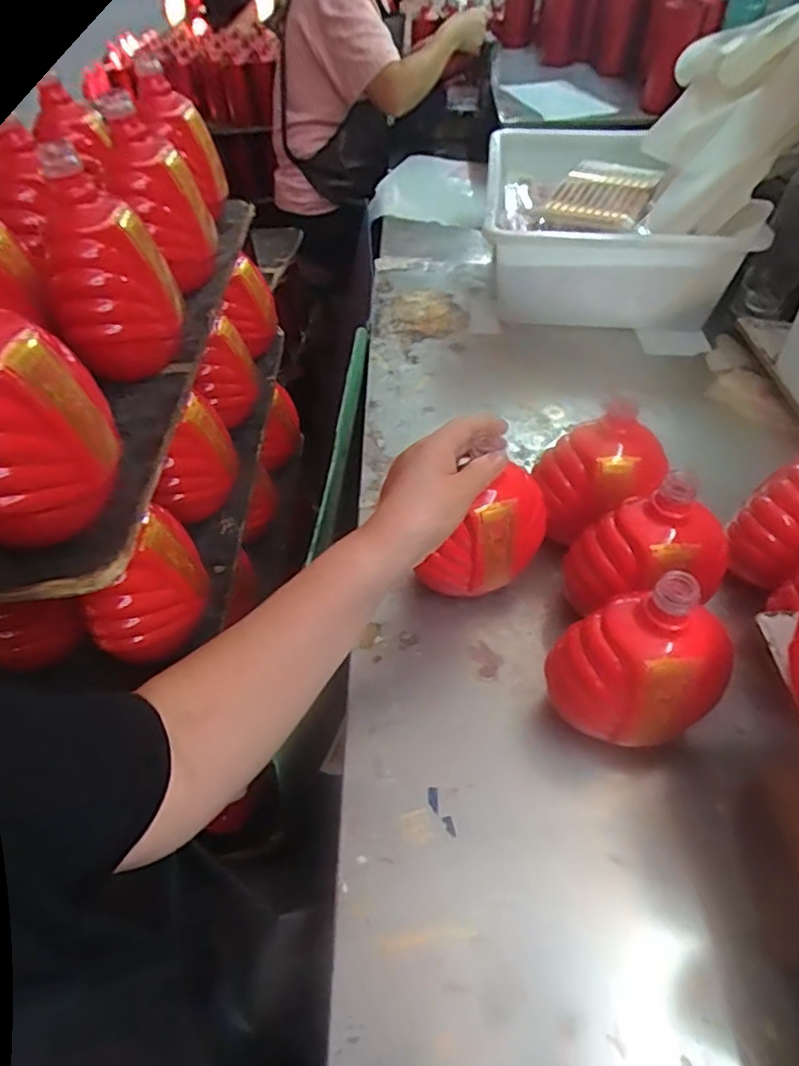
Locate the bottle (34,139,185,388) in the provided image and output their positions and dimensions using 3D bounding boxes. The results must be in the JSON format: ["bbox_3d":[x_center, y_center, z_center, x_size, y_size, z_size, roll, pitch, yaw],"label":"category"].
[{"bbox_3d":[-0.219,-0.190,0.452,0.082,0.146,0.069,-13,49,-7],"label":"bottle"}]

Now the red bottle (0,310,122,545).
[{"bbox_3d":[-0.222,-0.062,0.346,0.091,0.153,0.081,-25,52,-17],"label":"red bottle"}]

